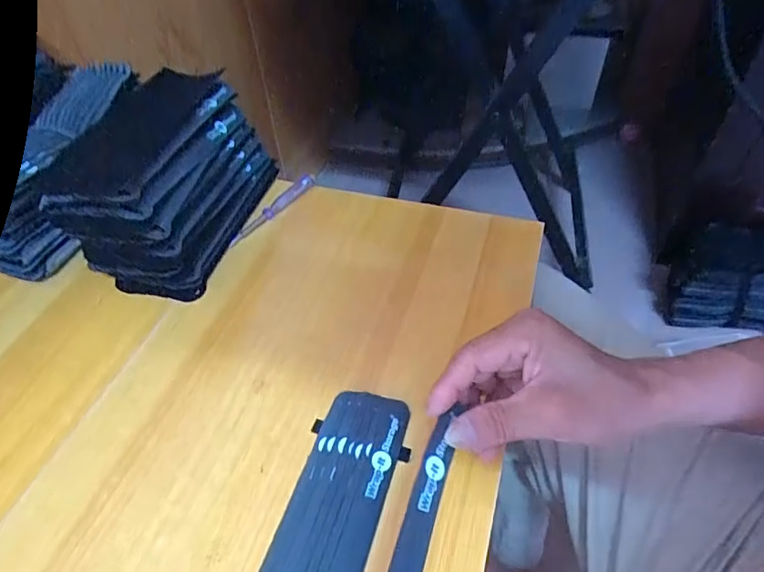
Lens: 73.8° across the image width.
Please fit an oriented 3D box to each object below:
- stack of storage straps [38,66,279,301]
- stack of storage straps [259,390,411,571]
[{"bbox_3d":[-0.188,-0.094,0.470,0.098,0.109,0.198,8,49,10],"label":"stack of storage straps"},{"bbox_3d":[-0.034,0.154,0.308,0.065,0.009,0.198,11,50,13],"label":"stack of storage straps"}]

